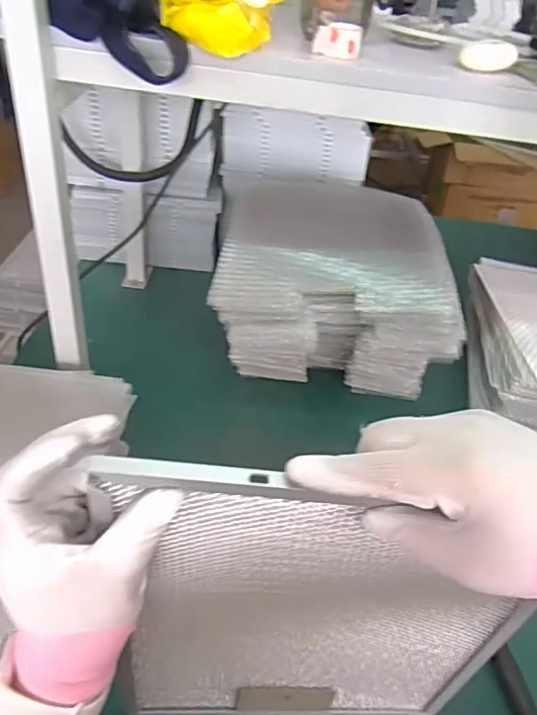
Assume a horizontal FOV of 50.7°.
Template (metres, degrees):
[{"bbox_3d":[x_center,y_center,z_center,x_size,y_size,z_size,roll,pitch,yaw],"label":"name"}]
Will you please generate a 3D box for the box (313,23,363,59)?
[{"bbox_3d":[0.066,-0.300,0.536,0.042,0.027,0.012,10,39,3],"label":"box"}]

